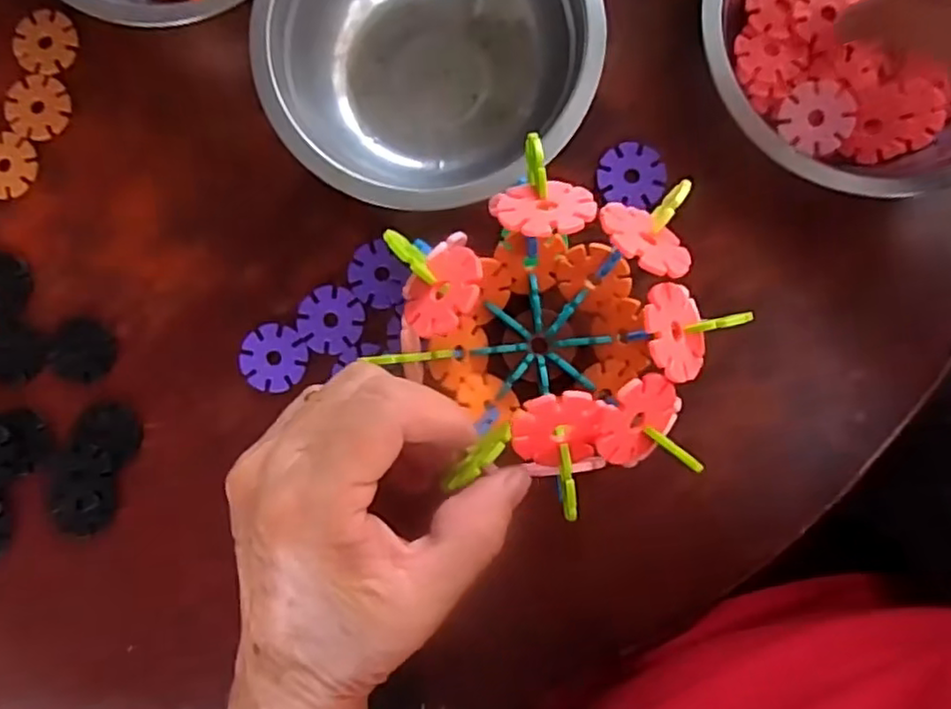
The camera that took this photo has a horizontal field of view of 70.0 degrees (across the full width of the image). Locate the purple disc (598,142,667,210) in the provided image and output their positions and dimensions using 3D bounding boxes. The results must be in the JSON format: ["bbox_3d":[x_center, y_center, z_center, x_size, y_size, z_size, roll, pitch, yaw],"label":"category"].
[{"bbox_3d":[0.074,-0.085,0.320,0.030,0.004,0.029,0,89,2],"label":"purple disc"}]

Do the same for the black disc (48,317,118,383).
[{"bbox_3d":[-0.186,-0.002,0.320,0.029,0.004,0.029,0,89,2],"label":"black disc"}]

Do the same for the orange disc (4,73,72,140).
[{"bbox_3d":[-0.215,-0.121,0.334,0.030,0.004,0.031,0,89,2],"label":"orange disc"}]

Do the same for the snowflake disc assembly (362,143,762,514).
[{"bbox_3d":[0.026,-0.008,0.256,0.093,0.092,0.094,6,89,2],"label":"snowflake disc assembly"}]

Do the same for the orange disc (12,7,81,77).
[{"bbox_3d":[-0.213,-0.154,0.335,0.030,0.004,0.031,0,89,2],"label":"orange disc"}]

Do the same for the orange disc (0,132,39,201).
[{"bbox_3d":[-0.231,-0.092,0.331,0.029,0.004,0.033,-8,89,2],"label":"orange disc"}]

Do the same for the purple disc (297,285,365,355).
[{"bbox_3d":[-0.069,-0.016,0.319,0.030,0.004,0.031,0,89,2],"label":"purple disc"}]

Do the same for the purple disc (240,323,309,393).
[{"bbox_3d":[-0.095,0.002,0.320,0.031,0.004,0.032,0,89,2],"label":"purple disc"}]

